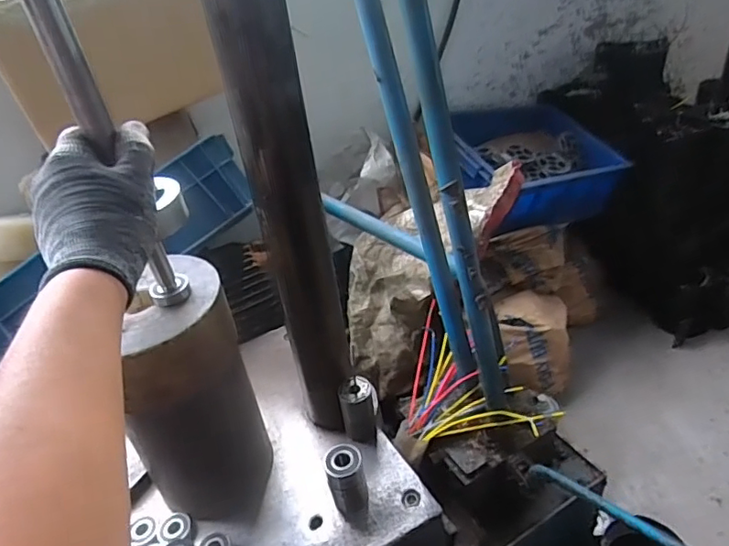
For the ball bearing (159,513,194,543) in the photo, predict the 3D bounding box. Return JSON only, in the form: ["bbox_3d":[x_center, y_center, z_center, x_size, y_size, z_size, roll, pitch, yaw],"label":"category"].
[{"bbox_3d":[-0.198,0.270,0.577,0.033,0.013,0.034,-5,35,4],"label":"ball bearing"}]

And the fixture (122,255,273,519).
[{"bbox_3d":[-0.177,0.139,0.564,0.129,0.266,0.108,-19,37,-17],"label":"fixture"}]

